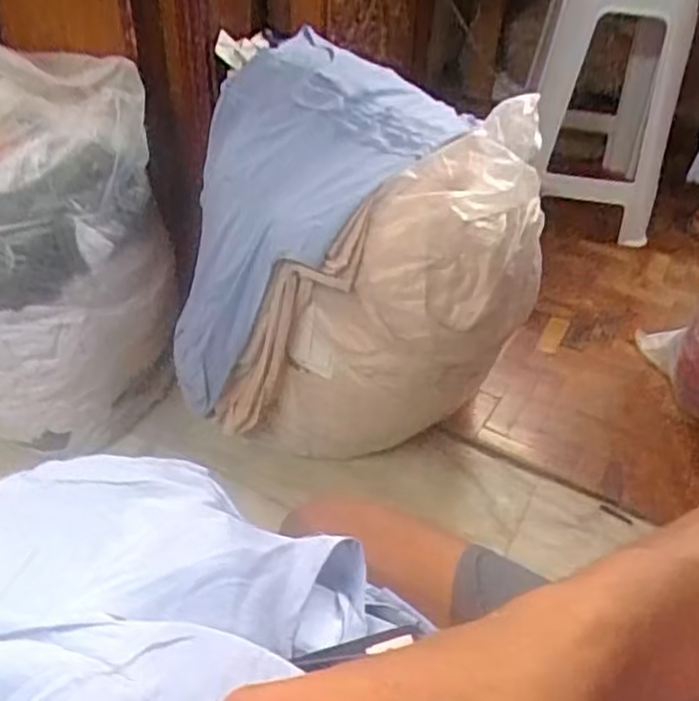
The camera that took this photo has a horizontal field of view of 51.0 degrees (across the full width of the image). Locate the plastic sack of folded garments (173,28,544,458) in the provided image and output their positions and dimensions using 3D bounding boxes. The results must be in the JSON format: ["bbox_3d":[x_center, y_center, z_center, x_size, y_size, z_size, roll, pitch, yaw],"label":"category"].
[{"bbox_3d":[0.016,-0.122,1.213,0.546,0.549,0.373,6,41,3],"label":"plastic sack of folded garments"}]

